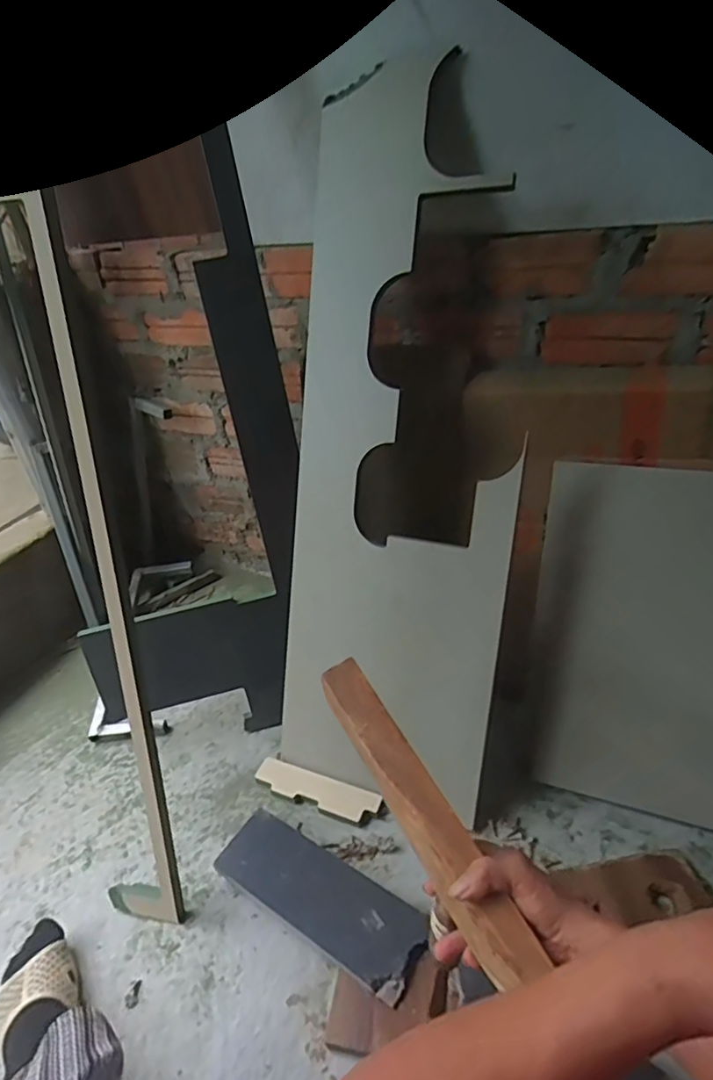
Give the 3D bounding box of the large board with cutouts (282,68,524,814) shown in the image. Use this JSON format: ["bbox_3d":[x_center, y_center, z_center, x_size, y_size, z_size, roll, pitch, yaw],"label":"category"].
[{"bbox_3d":[0.061,-0.094,0.746,0.320,0.922,0.020,11,13,26],"label":"large board with cutouts"}]

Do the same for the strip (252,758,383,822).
[{"bbox_3d":[-0.060,0.375,0.845,0.201,0.011,0.048,8,55,26],"label":"strip"}]

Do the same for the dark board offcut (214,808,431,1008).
[{"bbox_3d":[-0.046,0.443,0.705,0.272,0.022,0.098,17,40,30],"label":"dark board offcut"}]

